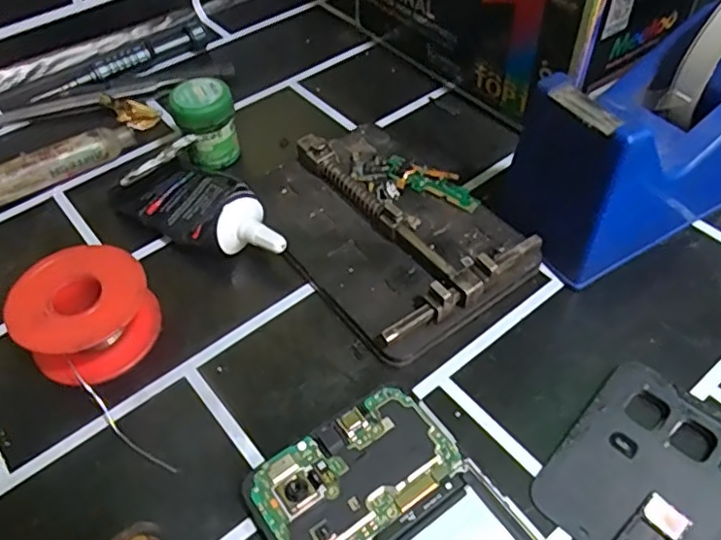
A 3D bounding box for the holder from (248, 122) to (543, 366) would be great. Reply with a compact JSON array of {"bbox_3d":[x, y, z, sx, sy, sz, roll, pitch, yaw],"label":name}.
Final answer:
[{"bbox_3d":[0.011,-0.024,0.290,0.089,0.022,0.128,-31,55,-20],"label":"holder"}]

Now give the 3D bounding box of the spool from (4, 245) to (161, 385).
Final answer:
[{"bbox_3d":[-0.113,0.018,0.255,0.052,0.031,0.048,-2,51,2],"label":"spool"}]

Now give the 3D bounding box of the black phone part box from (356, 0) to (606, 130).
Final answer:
[{"bbox_3d":[0.052,-0.143,0.338,0.016,0.092,0.168,-32,56,-21],"label":"black phone part box"}]

